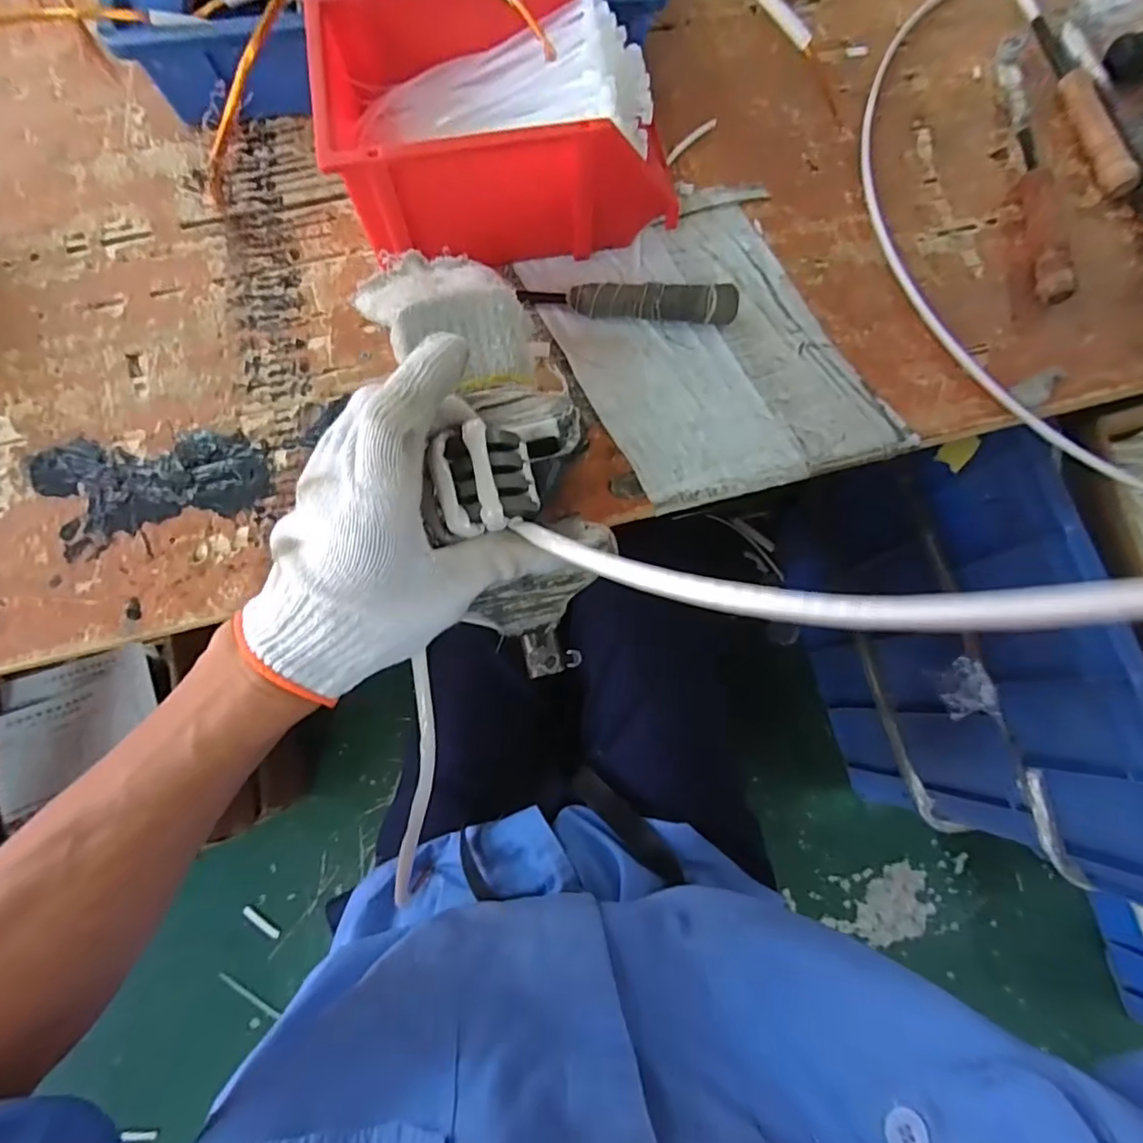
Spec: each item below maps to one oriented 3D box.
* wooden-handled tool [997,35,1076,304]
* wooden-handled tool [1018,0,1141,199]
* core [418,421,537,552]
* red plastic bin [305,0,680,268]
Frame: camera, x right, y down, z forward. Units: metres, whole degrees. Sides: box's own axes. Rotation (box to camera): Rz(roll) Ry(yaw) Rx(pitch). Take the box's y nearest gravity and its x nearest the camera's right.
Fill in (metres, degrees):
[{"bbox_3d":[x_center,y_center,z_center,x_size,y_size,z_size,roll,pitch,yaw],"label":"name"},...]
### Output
[{"bbox_3d":[0.406,-0.352,0.506,0.032,0.022,0.276,3,76,0],"label":"wooden-handled tool"},{"bbox_3d":[0.454,-0.462,0.533,0.022,0.021,0.272,-9,76,-3],"label":"wooden-handled tool"},{"bbox_3d":[-0.045,-0.043,0.279,0.052,0.025,0.050,-14,76,-5],"label":"core"},{"bbox_3d":[-0.055,-0.333,0.455,0.239,0.117,0.161,-10,76,-3],"label":"red plastic bin"}]

